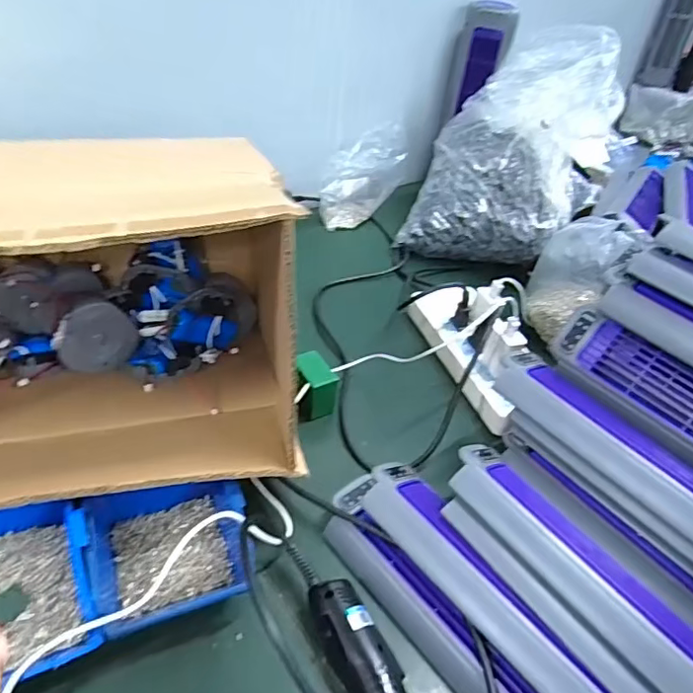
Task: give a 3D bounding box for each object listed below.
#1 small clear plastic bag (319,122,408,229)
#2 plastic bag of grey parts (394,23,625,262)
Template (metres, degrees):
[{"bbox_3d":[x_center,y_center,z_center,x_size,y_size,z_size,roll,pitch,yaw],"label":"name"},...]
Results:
[{"bbox_3d":[0.033,-0.297,0.940,0.074,0.120,0.218,24,43,19],"label":"small clear plastic bag"},{"bbox_3d":[0.241,-0.286,0.807,0.241,0.284,0.195,19,42,13],"label":"plastic bag of grey parts"}]

